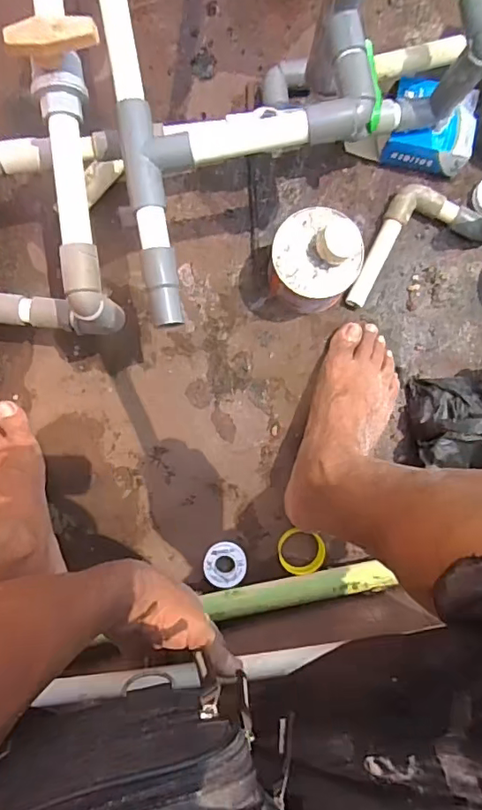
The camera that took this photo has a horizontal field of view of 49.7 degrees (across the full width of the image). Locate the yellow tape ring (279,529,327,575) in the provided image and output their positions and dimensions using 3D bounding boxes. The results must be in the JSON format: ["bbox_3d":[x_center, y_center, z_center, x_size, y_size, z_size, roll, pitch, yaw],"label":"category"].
[{"bbox_3d":[0.075,0.181,0.646,0.057,0.025,0.060,0,88,-1],"label":"yellow tape ring"}]

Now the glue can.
[{"bbox_3d":[0.084,-0.165,0.604,0.096,0.113,0.100,0,88,-1],"label":"glue can"}]

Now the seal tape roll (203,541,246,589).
[{"bbox_3d":[-0.019,0.198,0.648,0.052,0.020,0.053,0,88,-1],"label":"seal tape roll"}]

